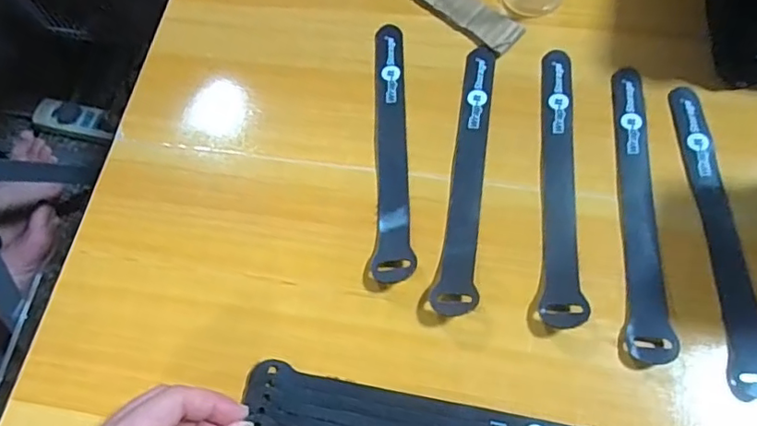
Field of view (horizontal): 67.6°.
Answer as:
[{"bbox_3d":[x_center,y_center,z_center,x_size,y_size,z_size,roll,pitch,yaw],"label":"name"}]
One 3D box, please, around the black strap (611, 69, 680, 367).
[{"bbox_3d":[0.168,-0.010,0.363,0.025,0.005,0.213,5,62,9],"label":"black strap"}]

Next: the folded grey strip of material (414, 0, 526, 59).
[{"bbox_3d":[0.067,-0.153,0.432,0.091,0.007,0.032,41,72,19],"label":"folded grey strip of material"}]

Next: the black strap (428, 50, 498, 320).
[{"bbox_3d":[0.062,-0.031,0.377,0.026,0.007,0.208,8,63,9],"label":"black strap"}]

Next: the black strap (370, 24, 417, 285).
[{"bbox_3d":[0.010,-0.052,0.391,0.025,0.006,0.210,-1,62,5],"label":"black strap"}]

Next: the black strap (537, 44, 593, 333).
[{"bbox_3d":[0.120,-0.027,0.371,0.024,0.009,0.213,5,62,9],"label":"black strap"}]

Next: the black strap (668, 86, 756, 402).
[{"bbox_3d":[0.208,0.006,0.344,0.028,0.004,0.205,-1,61,10],"label":"black strap"}]

